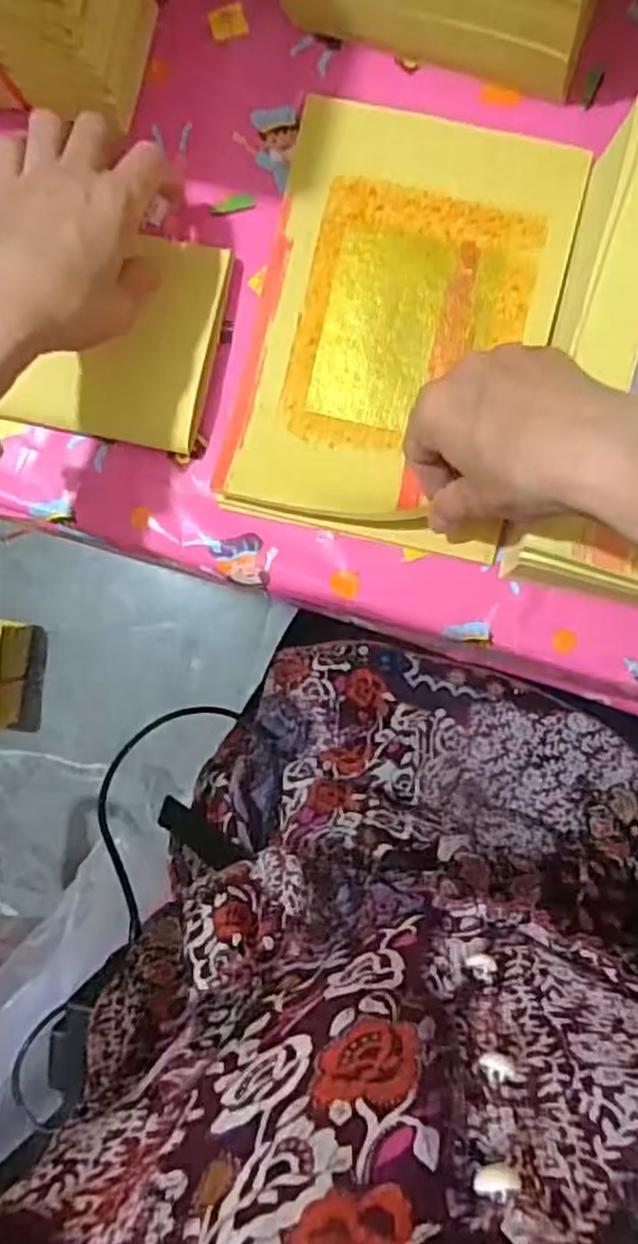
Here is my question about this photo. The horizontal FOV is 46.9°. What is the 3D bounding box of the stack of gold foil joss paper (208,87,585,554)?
[{"bbox_3d":[0.045,-0.163,0.407,0.158,0.016,0.230,13,90,2],"label":"stack of gold foil joss paper"}]

